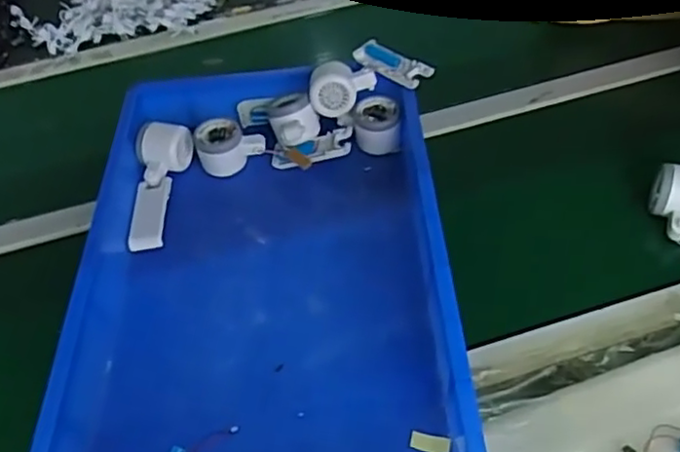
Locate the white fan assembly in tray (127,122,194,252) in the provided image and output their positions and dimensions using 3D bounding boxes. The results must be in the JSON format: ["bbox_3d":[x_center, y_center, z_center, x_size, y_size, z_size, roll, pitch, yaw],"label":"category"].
[{"bbox_3d":[-0.220,-0.050,0.762,0.060,0.054,0.165,-1,51,4],"label":"white fan assembly in tray"}]

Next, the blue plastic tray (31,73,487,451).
[{"bbox_3d":[-0.080,0.026,0.674,0.361,0.070,0.542,-5,51,1],"label":"blue plastic tray"}]

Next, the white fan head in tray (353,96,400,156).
[{"bbox_3d":[0.047,-0.127,0.800,0.055,0.050,0.054,-7,51,0],"label":"white fan head in tray"}]

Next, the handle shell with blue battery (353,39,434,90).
[{"bbox_3d":[0.063,-0.205,0.800,0.104,0.015,0.050,32,61,27],"label":"handle shell with blue battery"}]

